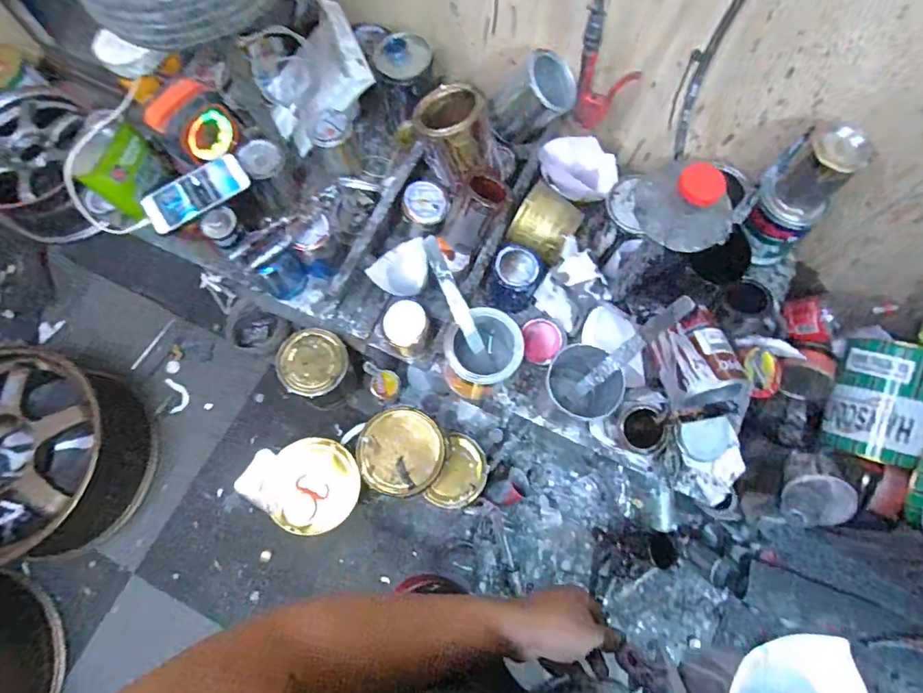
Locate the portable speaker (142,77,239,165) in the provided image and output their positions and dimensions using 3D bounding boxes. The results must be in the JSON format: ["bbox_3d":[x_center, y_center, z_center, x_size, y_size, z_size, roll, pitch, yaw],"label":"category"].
[{"bbox_3d":[-0.428,-0.356,0.774,0.113,0.101,0.105,37,78,11],"label":"portable speaker"}]

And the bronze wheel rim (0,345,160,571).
[{"bbox_3d":[-1.053,0.264,1.192,0.509,0.259,0.481,18,75,6],"label":"bronze wheel rim"}]

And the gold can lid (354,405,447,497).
[{"bbox_3d":[-0.112,0.193,0.915,0.155,0.022,0.151,0,74,1],"label":"gold can lid"}]

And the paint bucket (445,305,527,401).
[{"bbox_3d":[0.038,0.009,0.741,0.103,0.120,0.112,0,74,1],"label":"paint bucket"}]

